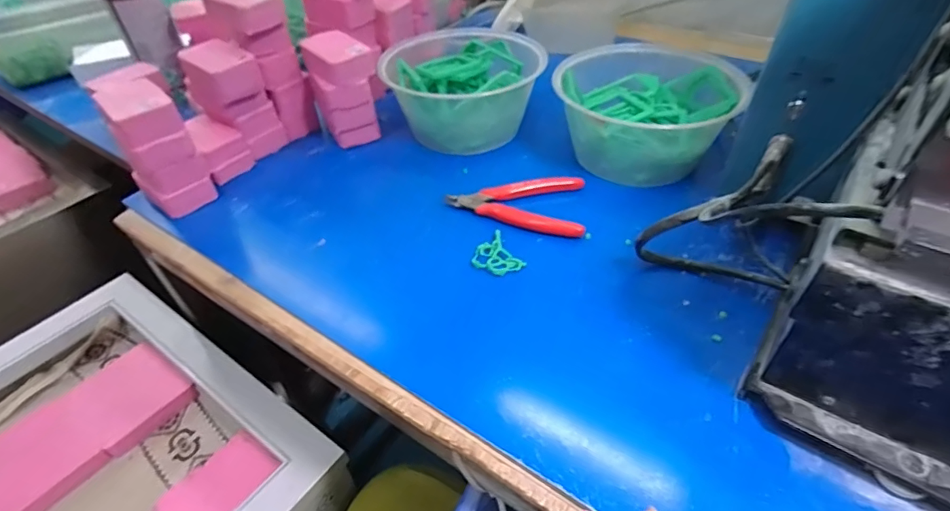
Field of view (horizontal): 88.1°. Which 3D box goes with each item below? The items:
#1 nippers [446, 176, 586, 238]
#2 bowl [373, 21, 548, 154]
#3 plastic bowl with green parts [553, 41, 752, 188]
[{"bbox_3d":[0.037,-0.051,0.440,0.117,0.008,0.087,4,44,7],"label":"nippers"},{"bbox_3d":[-0.011,-0.181,0.525,0.151,0.078,0.143,-2,43,2],"label":"bowl"},{"bbox_3d":[0.163,-0.140,0.470,0.173,0.069,0.148,-1,44,3],"label":"plastic bowl with green parts"}]

